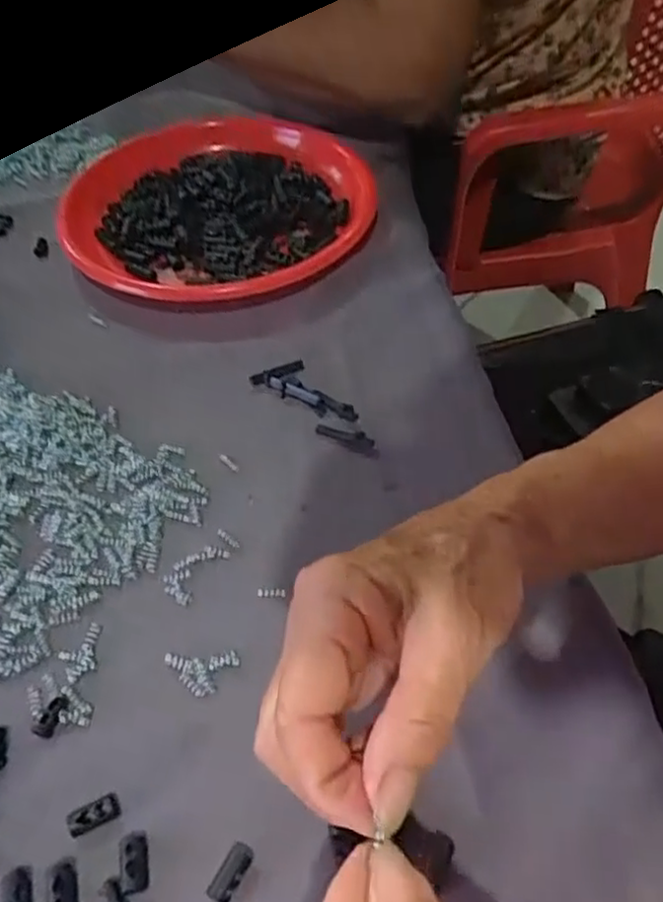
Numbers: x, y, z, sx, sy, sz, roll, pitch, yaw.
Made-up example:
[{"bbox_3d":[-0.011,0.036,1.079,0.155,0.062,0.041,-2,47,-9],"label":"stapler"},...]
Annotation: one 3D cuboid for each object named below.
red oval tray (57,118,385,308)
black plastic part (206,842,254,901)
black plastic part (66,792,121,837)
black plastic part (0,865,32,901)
[{"bbox_3d":[-0.082,-0.181,0.521,0.226,0.035,0.215,-1,50,1],"label":"red oval tray"},{"bbox_3d":[-0.037,0.158,0.262,0.009,0.009,0.020,21,56,20],"label":"black plastic part"},{"bbox_3d":[-0.094,0.142,0.276,0.019,0.005,0.011,-21,53,-12],"label":"black plastic part"},{"bbox_3d":[-0.117,0.165,0.259,0.011,0.004,0.020,-15,52,-7],"label":"black plastic part"}]

